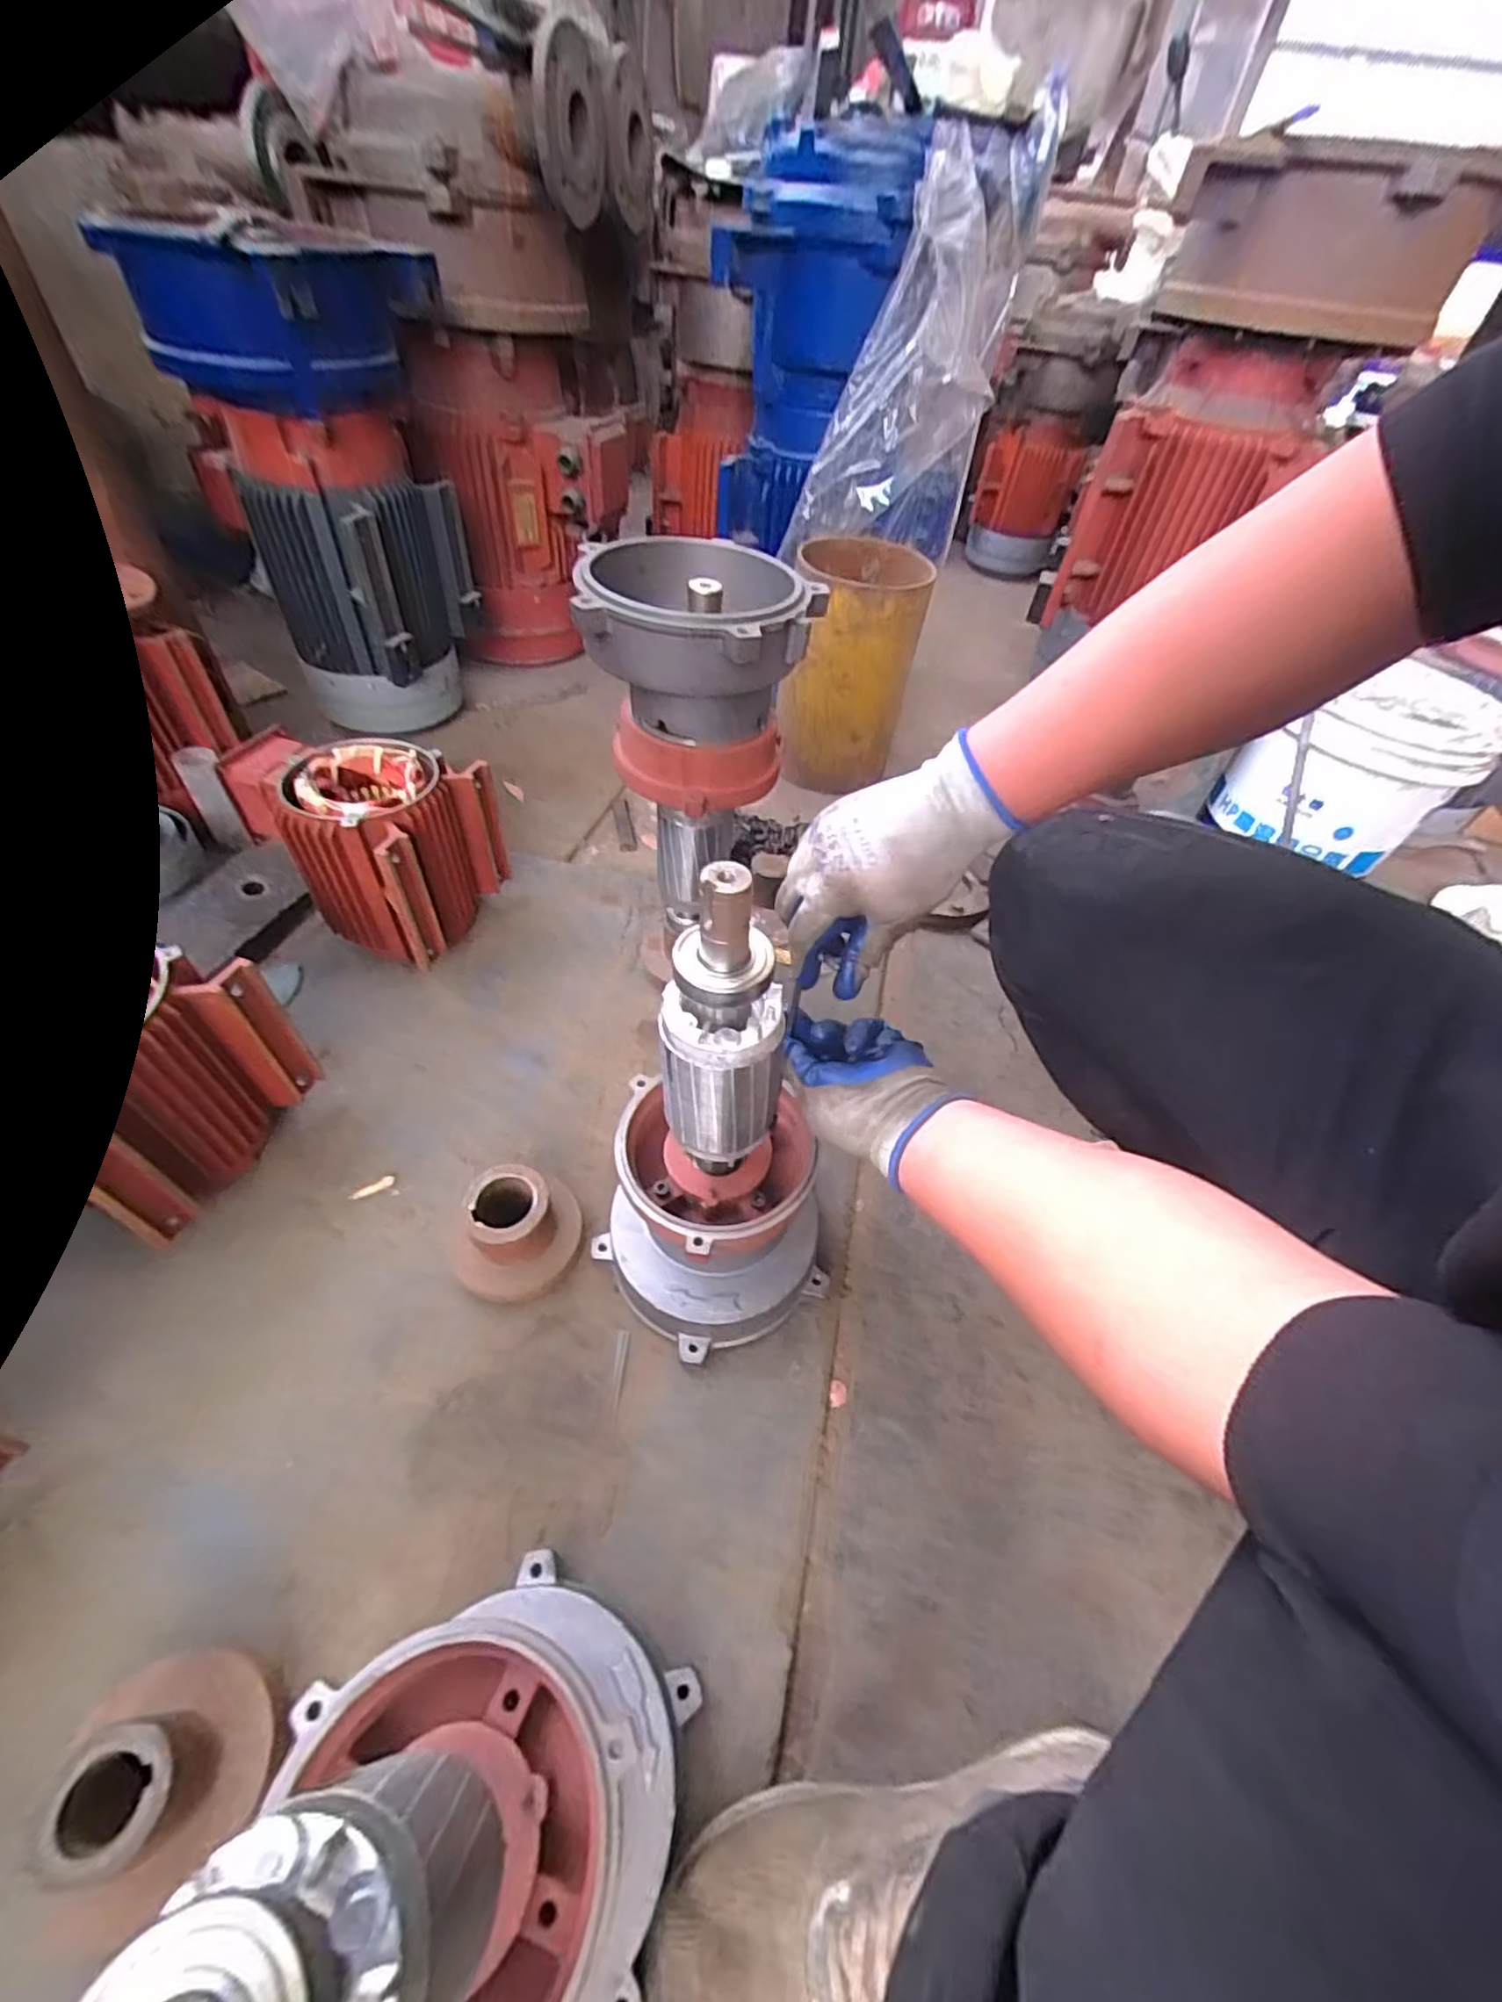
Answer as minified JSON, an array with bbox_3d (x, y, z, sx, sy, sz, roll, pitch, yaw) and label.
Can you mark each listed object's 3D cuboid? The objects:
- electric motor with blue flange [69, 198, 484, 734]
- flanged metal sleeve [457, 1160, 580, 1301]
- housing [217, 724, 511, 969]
[{"bbox_3d":[-0.653,-0.770,1.116,0.304,0.648,0.331,15,49,6],"label":"electric motor with blue flange"},{"bbox_3d":[-0.210,0.212,0.631,0.109,0.089,0.094,-17,53,-20],"label":"flanged metal sleeve"},{"bbox_3d":[-0.464,-0.206,0.868,0.260,0.188,0.196,22,49,12],"label":"housing"}]

